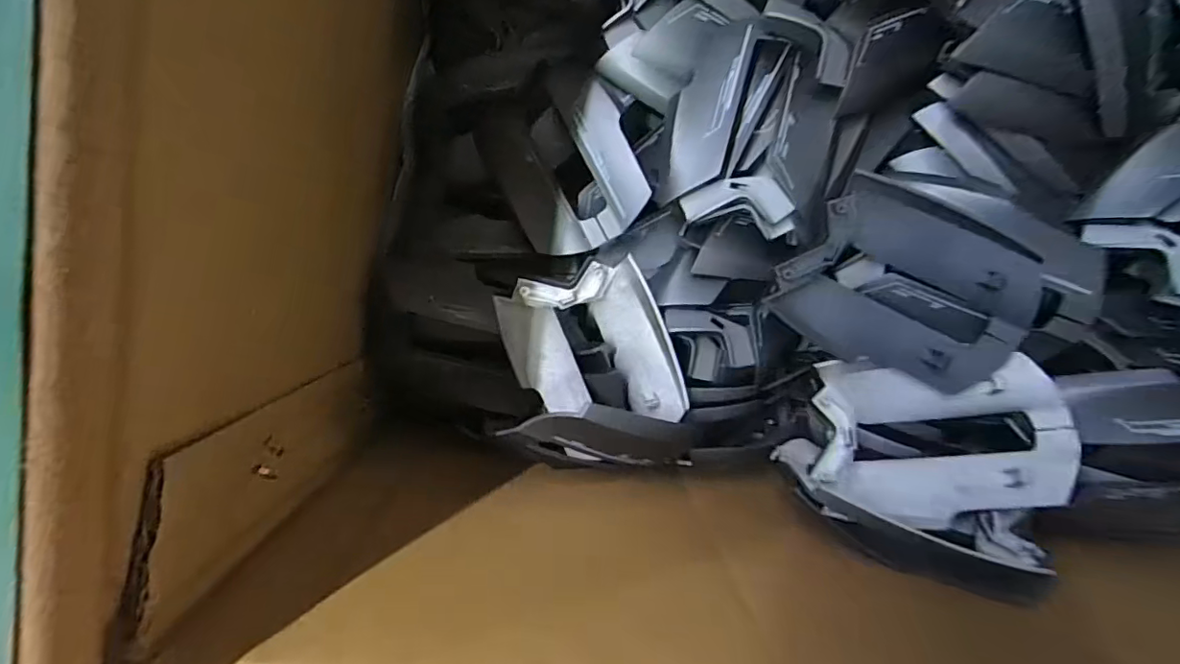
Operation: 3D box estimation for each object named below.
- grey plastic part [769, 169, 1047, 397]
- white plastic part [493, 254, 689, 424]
[{"bbox_3d":[0.110,-0.014,0.194,0.075,0.023,0.056,31,109,19],"label":"grey plastic part"},{"bbox_3d":[0.001,0.007,0.221,0.062,0.017,0.064,-13,98,1],"label":"white plastic part"}]

